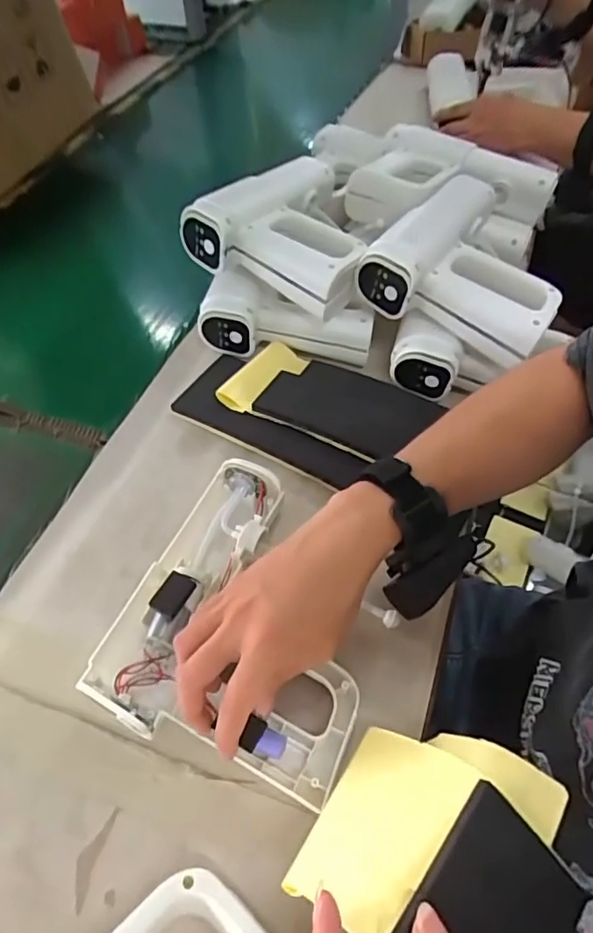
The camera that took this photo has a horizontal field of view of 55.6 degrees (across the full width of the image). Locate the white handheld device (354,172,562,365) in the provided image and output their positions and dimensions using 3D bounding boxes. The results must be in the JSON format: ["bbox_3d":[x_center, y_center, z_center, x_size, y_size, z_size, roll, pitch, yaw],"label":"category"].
[{"bbox_3d":[0.180,-0.212,0.559,0.177,0.054,0.207,23,58,18],"label":"white handheld device"}]

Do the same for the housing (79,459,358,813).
[{"bbox_3d":[-0.030,0.112,0.415,0.190,0.048,0.203,25,58,16],"label":"housing"}]

